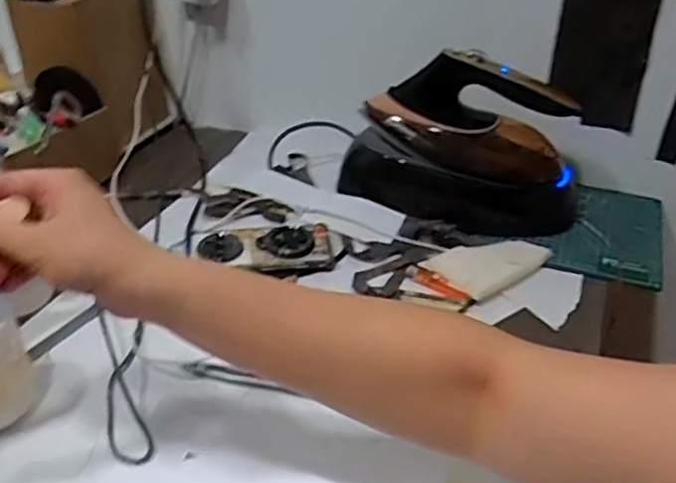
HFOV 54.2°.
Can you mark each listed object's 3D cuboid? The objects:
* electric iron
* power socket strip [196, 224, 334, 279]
[{"bbox_3d":[0.153,-0.120,0.818,0.295,0.190,0.117,1,33,2],"label":"electric iron"},{"bbox_3d":[-0.083,0.008,0.771,0.150,0.029,0.078,-7,33,-11],"label":"power socket strip"}]

